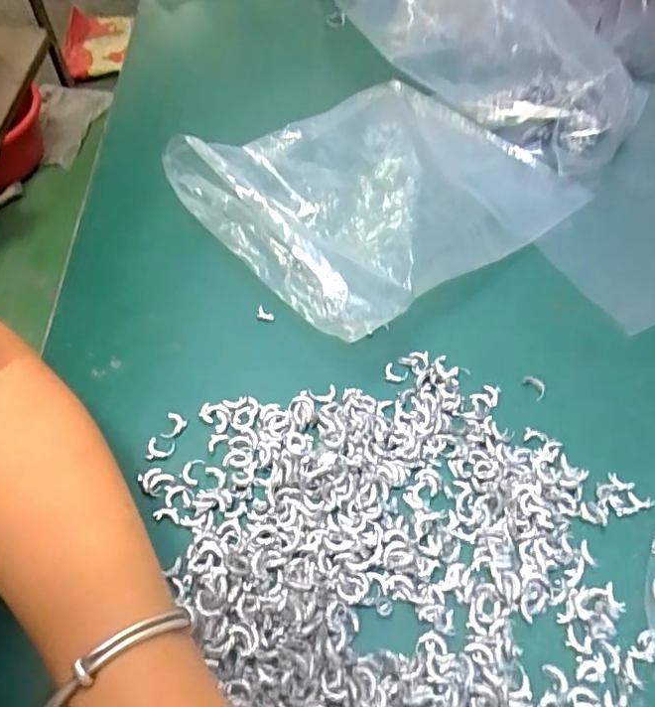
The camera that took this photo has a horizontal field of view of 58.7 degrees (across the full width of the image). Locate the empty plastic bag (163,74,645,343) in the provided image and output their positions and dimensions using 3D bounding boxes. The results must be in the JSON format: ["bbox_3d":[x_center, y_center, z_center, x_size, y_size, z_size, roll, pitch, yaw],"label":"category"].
[{"bbox_3d":[0.082,-0.160,0.455,0.377,0.069,0.201,-36,62,-26],"label":"empty plastic bag"}]

